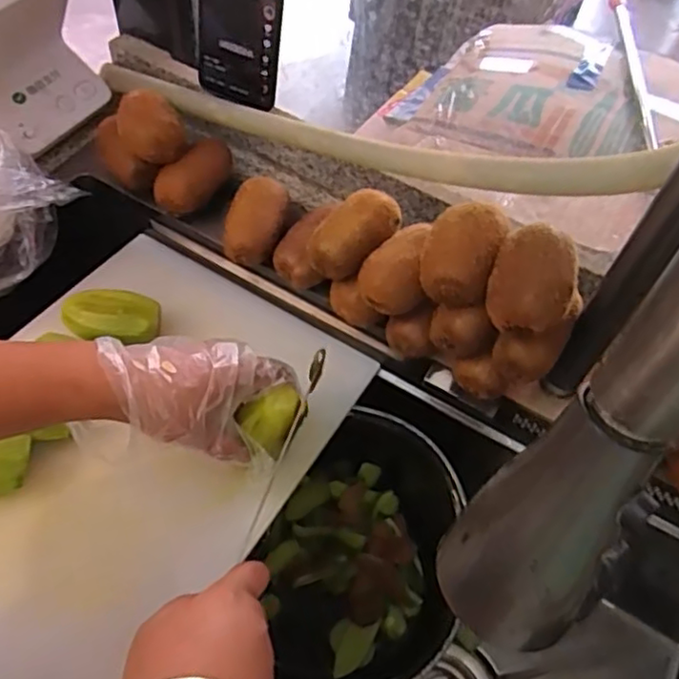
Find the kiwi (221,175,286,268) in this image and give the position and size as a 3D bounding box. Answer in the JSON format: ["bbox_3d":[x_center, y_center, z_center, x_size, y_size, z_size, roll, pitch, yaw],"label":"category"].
[{"bbox_3d":[-0.072,-0.101,0.553,0.048,0.041,0.072,12,57,3],"label":"kiwi"}]

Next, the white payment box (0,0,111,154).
[{"bbox_3d":[-0.270,-0.243,0.562,0.062,0.125,0.119,36,61,17],"label":"white payment box"}]

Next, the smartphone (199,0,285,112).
[{"bbox_3d":[-0.083,-0.276,0.539,0.081,0.160,0.016,26,46,12],"label":"smartphone"}]

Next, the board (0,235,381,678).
[{"bbox_3d":[-0.167,0.078,0.491,0.253,0.017,0.358,29,55,13],"label":"board"}]

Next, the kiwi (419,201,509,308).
[{"bbox_3d":[0.083,-0.060,0.449,0.050,0.042,0.065,20,57,8],"label":"kiwi"}]

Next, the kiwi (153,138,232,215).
[{"bbox_3d":[-0.129,-0.143,0.576,0.044,0.041,0.074,43,90,0],"label":"kiwi"}]

